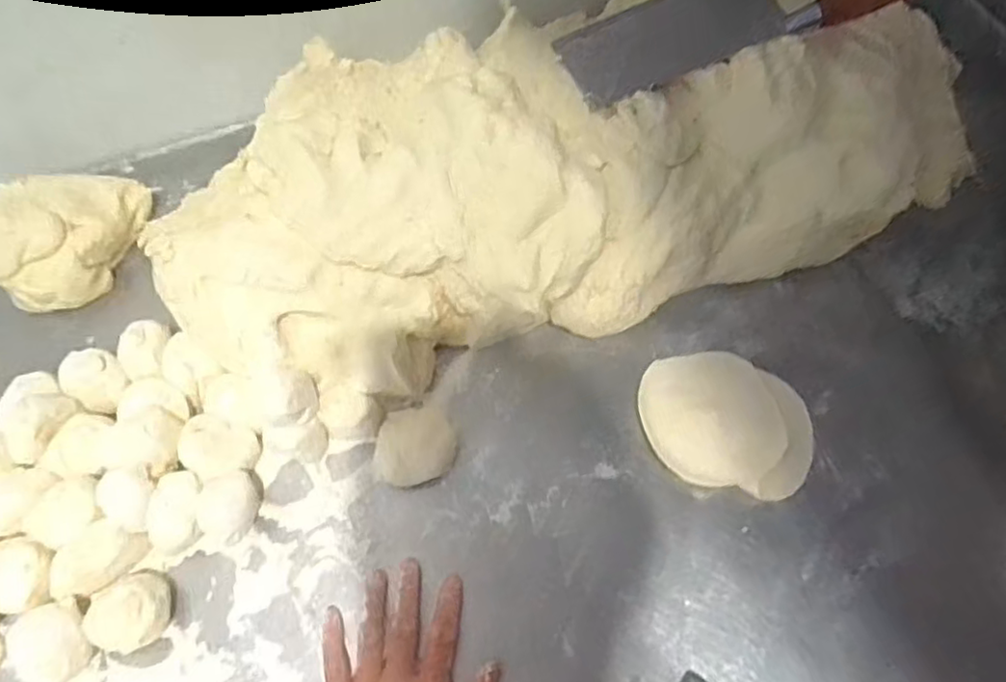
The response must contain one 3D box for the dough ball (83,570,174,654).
[{"bbox_3d":[-0.254,0.183,0.435,0.047,0.036,0.051,1,63,-3],"label":"dough ball"}]

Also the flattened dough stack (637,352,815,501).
[{"bbox_3d":[0.183,0.066,0.525,0.140,0.017,0.110,15,63,4],"label":"flattened dough stack"}]

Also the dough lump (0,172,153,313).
[{"bbox_3d":[-0.377,-0.093,0.544,0.094,0.066,0.129,17,64,5],"label":"dough lump"}]

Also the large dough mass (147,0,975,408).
[{"bbox_3d":[0.072,-0.160,0.556,0.692,0.154,0.273,-17,66,-10],"label":"large dough mass"}]

